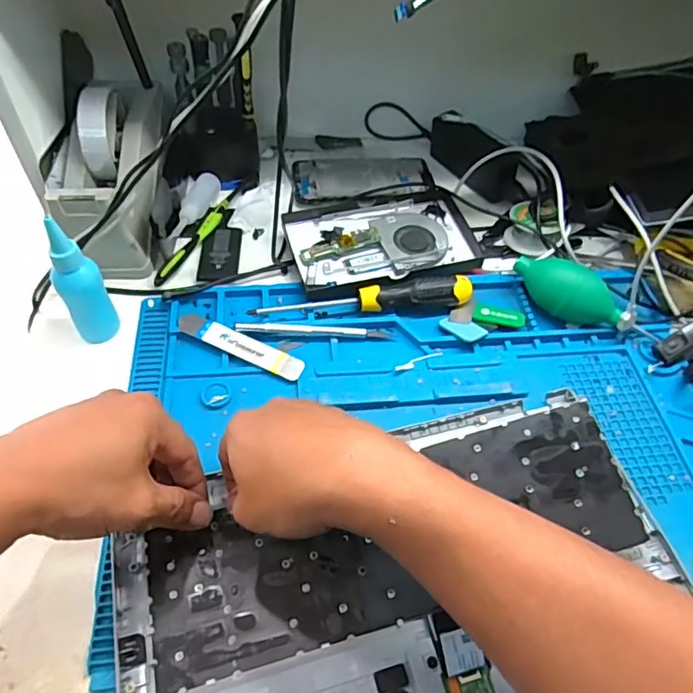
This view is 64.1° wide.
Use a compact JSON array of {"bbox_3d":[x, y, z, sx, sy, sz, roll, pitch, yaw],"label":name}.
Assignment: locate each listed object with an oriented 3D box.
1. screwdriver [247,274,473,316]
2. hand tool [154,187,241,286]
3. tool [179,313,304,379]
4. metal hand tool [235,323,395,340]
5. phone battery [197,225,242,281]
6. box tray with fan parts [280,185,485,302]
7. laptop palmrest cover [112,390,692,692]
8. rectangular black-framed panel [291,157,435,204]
[{"bbox_3d":[0.016,-0.041,0.495,0.198,0.024,0.024,-6,53,-8],"label":"screwdriver"},{"bbox_3d":[-0.144,-0.114,0.551,0.012,0.011,0.150,21,54,13],"label":"hand tool"},{"bbox_3d":[-0.090,-0.001,0.471,0.119,0.007,0.020,24,65,12],"label":"tool"},{"bbox_3d":[-0.028,-0.015,0.483,0.133,0.007,0.011,1,53,-3],"label":"metal hand tool"},{"bbox_3d":[-0.124,-0.093,0.543,0.037,0.004,0.074,-1,53,-4],"label":"phone battery"},{"bbox_3d":[0.034,-0.107,0.550,0.177,0.023,0.136,-12,54,-12],"label":"box tray with fan parts"},{"bbox_3d":[0.044,0.163,0.339,0.352,0.023,0.220,-13,60,-7],"label":"laptop palmrest cover"},{"bbox_3d":[0.018,-0.192,0.625,0.156,0.009,0.084,-5,53,-7],"label":"rectangular black-framed panel"}]

